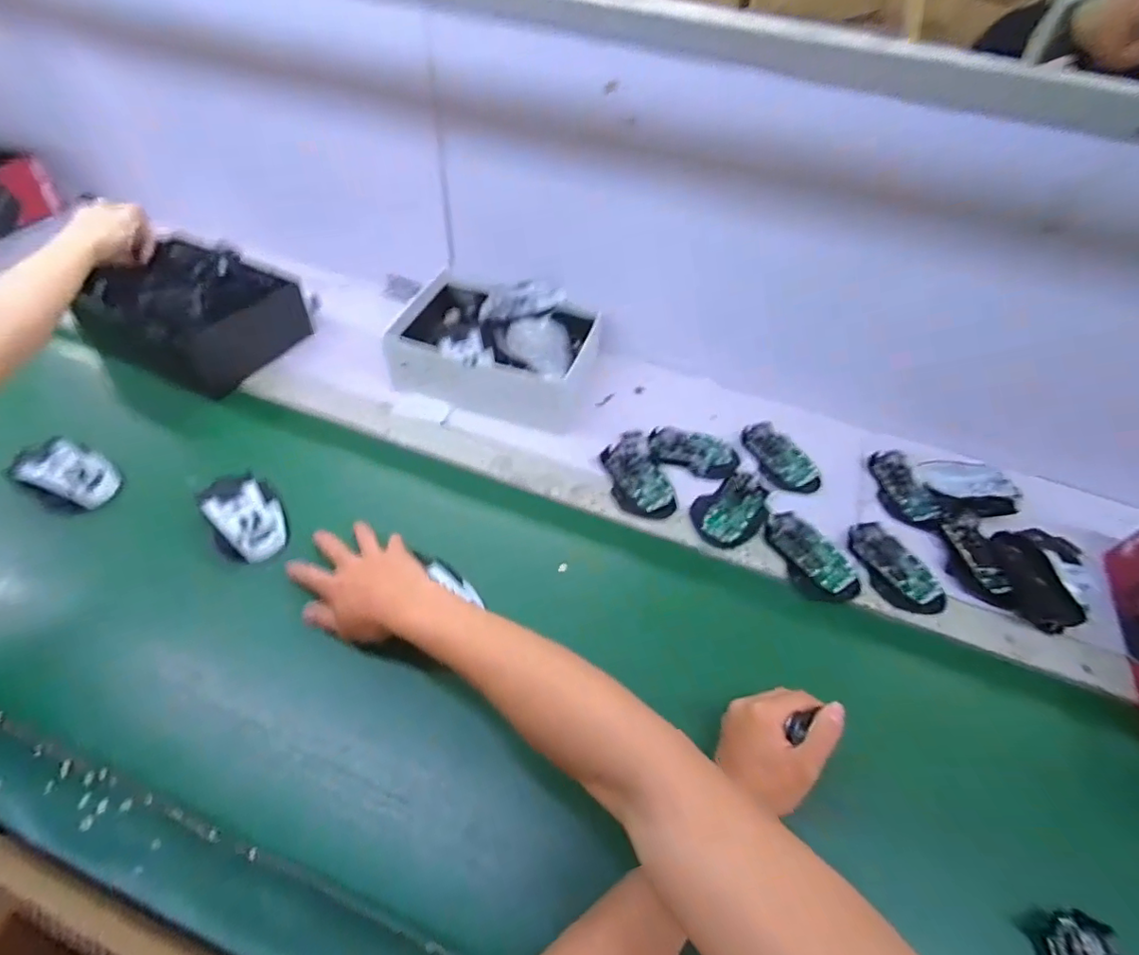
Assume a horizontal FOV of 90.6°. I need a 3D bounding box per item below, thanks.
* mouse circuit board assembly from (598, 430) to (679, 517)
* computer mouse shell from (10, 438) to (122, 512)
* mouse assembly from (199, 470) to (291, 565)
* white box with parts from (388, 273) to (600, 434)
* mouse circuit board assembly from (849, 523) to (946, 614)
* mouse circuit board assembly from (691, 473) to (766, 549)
[{"bbox_3d":[0.082,-0.008,0.680,0.070,0.018,0.131,-5,51,-10],"label":"mouse circuit board assembly"},{"bbox_3d":[-0.534,-0.004,0.604,0.096,0.030,0.067,22,51,12],"label":"computer mouse shell"},{"bbox_3d":[-0.336,0.041,0.586,0.070,0.039,0.098,-29,58,-26],"label":"mouse assembly"},{"bbox_3d":[-0.095,-0.185,0.758,0.247,0.095,0.206,15,50,7],"label":"white box with parts"},{"bbox_3d":[0.356,0.097,0.619,0.064,0.020,0.114,-14,53,-17],"label":"mouse circuit board assembly"},{"bbox_3d":[0.189,0.035,0.655,0.072,0.018,0.107,37,56,23],"label":"mouse circuit board assembly"}]

